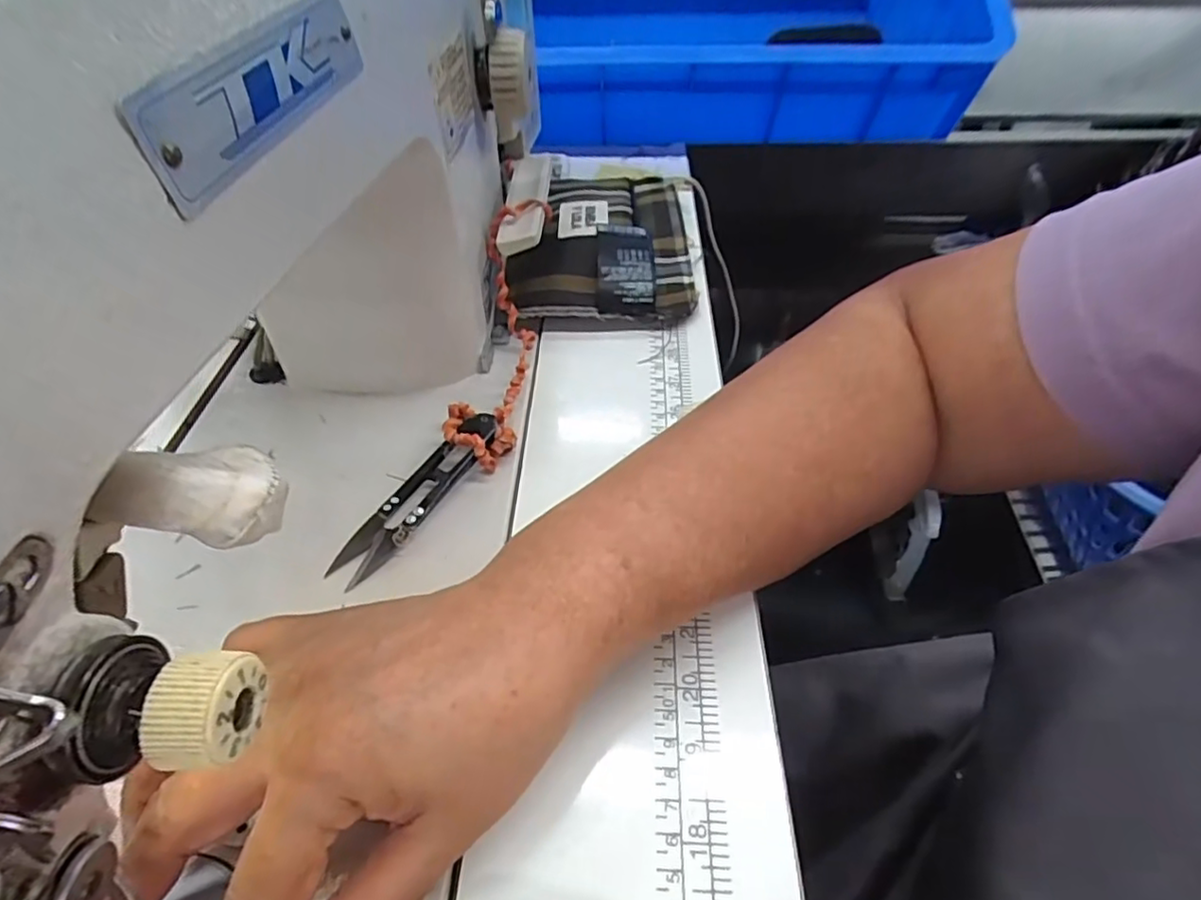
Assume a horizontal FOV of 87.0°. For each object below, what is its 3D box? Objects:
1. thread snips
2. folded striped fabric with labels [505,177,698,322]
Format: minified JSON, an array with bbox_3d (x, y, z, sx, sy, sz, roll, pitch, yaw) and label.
[{"bbox_3d":[-0.084,0.019,0.295,0.024,0.017,0.100,27,51,23],"label":"thread snips"},{"bbox_3d":[0.003,-0.155,0.451,0.118,0.027,0.196,1,46,0],"label":"folded striped fabric with labels"}]

